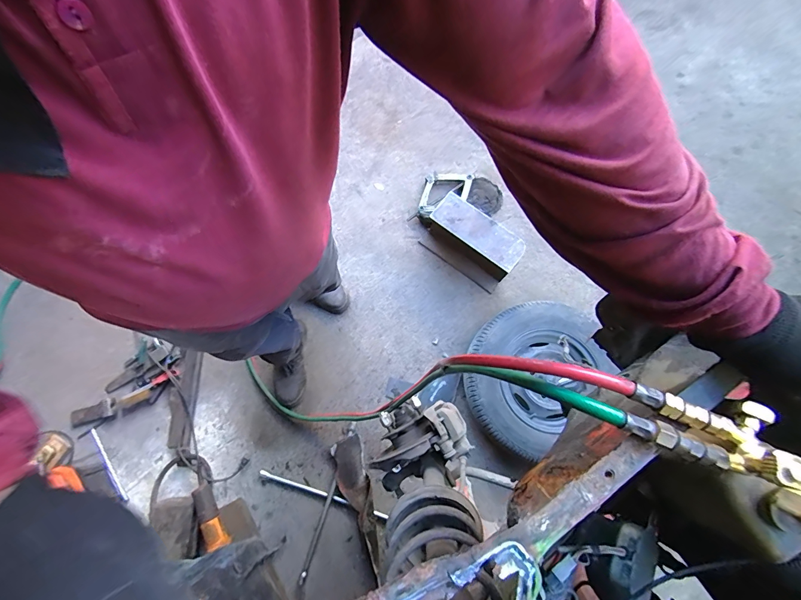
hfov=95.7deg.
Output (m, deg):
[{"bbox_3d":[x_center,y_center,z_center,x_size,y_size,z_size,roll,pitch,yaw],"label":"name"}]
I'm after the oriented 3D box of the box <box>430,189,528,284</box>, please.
[{"bbox_3d":[0.249,-0.206,1.310,0.343,0.259,0.129,40,79,9],"label":"box"}]

